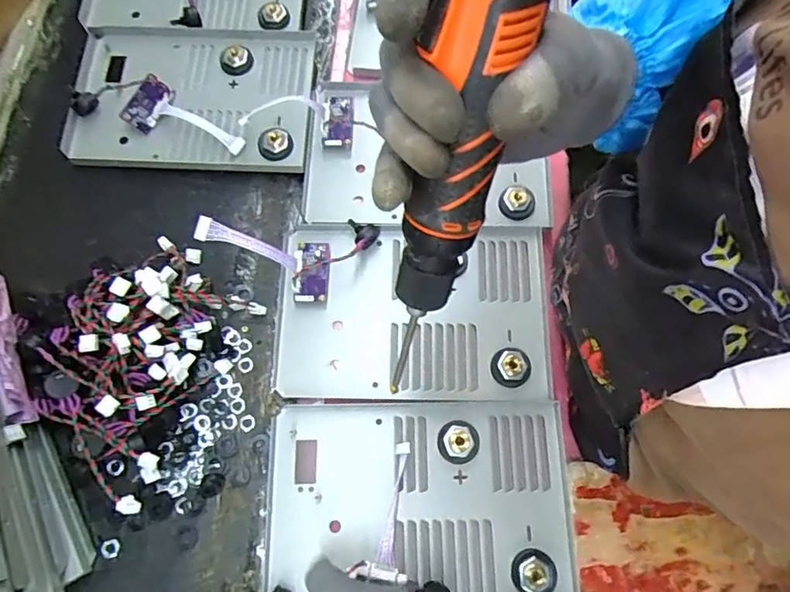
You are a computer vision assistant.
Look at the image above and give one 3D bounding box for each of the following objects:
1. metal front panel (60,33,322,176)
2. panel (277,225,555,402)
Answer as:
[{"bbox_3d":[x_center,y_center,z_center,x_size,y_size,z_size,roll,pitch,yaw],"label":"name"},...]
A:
[{"bbox_3d":[-0.218,-0.222,0.589,0.250,0.034,0.168,-1,73,-2],"label":"metal front panel"},{"bbox_3d":[0.022,0.014,0.542,0.265,0.029,0.177,0,73,-2],"label":"panel"}]

